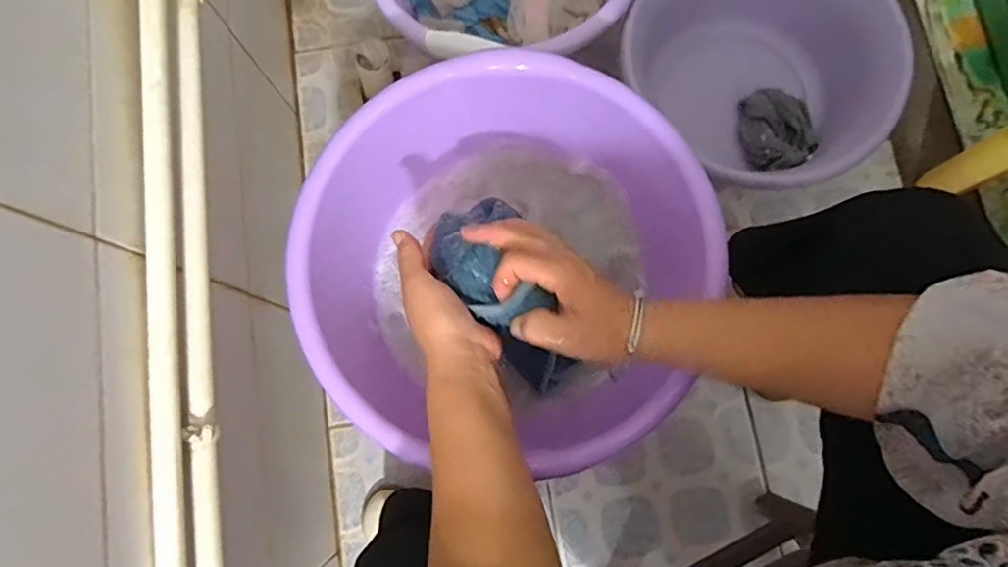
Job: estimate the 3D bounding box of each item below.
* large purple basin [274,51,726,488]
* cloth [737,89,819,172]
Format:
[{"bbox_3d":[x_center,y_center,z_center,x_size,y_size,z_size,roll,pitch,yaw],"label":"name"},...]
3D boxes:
[{"bbox_3d":[0.003,-0.017,0.576,0.353,0.134,0.340,0,80,1],"label":"large purple basin"},{"bbox_3d":[0.405,-0.225,0.889,0.101,0.055,0.132,3,80,2],"label":"cloth"}]

